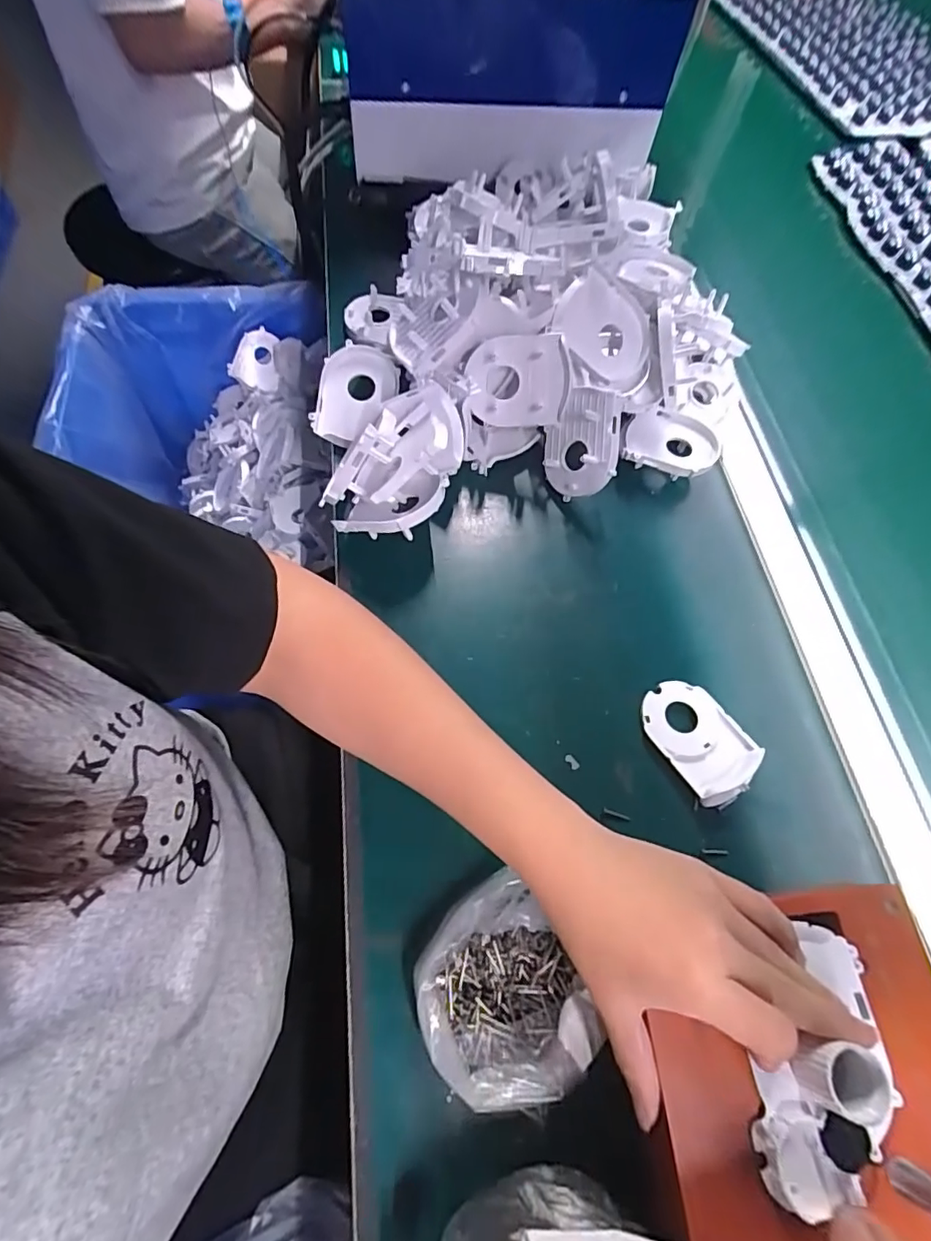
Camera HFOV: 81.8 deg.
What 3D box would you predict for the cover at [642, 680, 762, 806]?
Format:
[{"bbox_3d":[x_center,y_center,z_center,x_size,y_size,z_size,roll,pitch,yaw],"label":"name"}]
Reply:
[{"bbox_3d":[0.164,0.081,0.377,0.057,0.011,0.083,-28,71,-17],"label":"cover"}]

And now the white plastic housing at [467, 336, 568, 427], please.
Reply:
[{"bbox_3d":[0.041,-0.184,0.418,0.075,0.063,0.016,3,27,12],"label":"white plastic housing"}]

